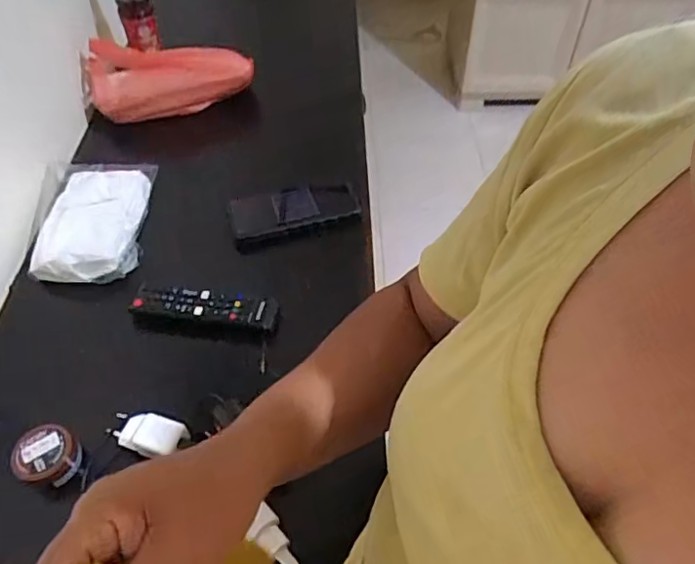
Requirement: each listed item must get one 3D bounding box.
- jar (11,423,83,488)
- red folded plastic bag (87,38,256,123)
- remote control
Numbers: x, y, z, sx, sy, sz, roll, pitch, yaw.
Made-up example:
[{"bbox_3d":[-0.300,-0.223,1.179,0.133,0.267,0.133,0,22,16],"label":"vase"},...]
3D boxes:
[{"bbox_3d":[-0.287,0.167,0.532,0.046,0.039,0.051,28,56,22],"label":"jar"},{"bbox_3d":[-0.292,-0.354,0.921,0.257,0.127,0.075,-25,54,-19],"label":"red folded plastic bag"},{"bbox_3d":[-0.163,0.029,0.637,0.167,0.022,0.039,4,50,5],"label":"remote control"}]

